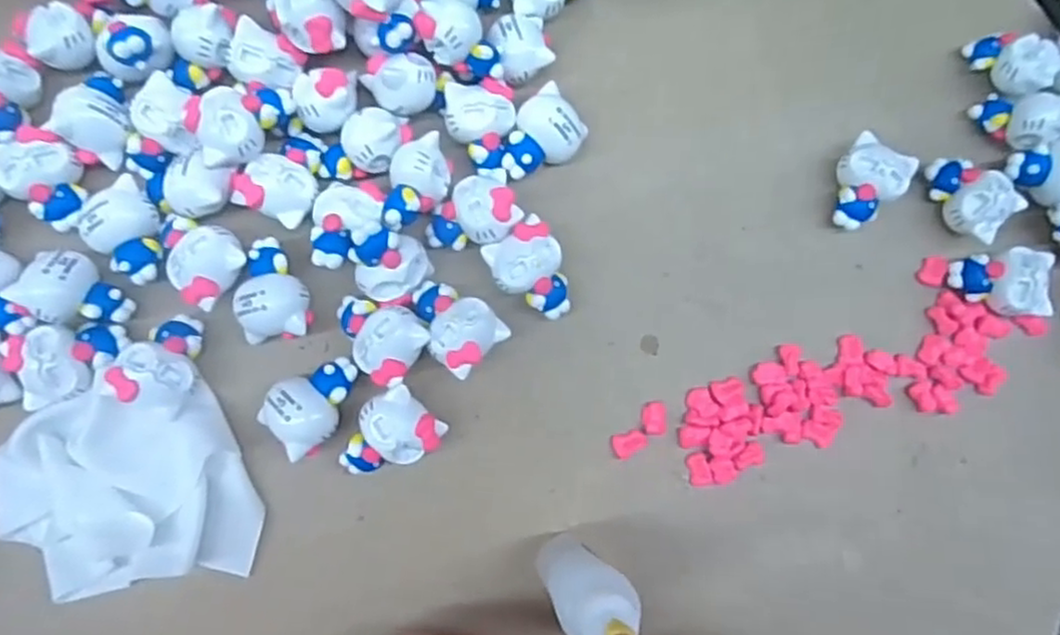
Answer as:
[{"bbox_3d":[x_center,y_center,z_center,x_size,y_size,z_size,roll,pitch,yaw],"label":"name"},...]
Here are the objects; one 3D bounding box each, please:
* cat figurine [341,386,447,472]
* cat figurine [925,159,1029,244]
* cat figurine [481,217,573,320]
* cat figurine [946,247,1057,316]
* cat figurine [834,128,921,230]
[{"bbox_3d":[-0.048,0.043,0.247,0.026,0.019,0.033,41,81,1],"label":"cat figurine"},{"bbox_3d":[0.169,-0.046,0.277,0.033,0.017,0.023,40,81,1],"label":"cat figurine"},{"bbox_3d":[0.001,-0.016,0.259,0.025,0.019,0.034,-27,85,-8],"label":"cat figurine"},{"bbox_3d":[0.178,-0.013,0.272,0.032,0.018,0.024,4,82,-4],"label":"cat figurine"},{"bbox_3d":[0.128,-0.051,0.275,0.025,0.017,0.034,34,81,0],"label":"cat figurine"}]

